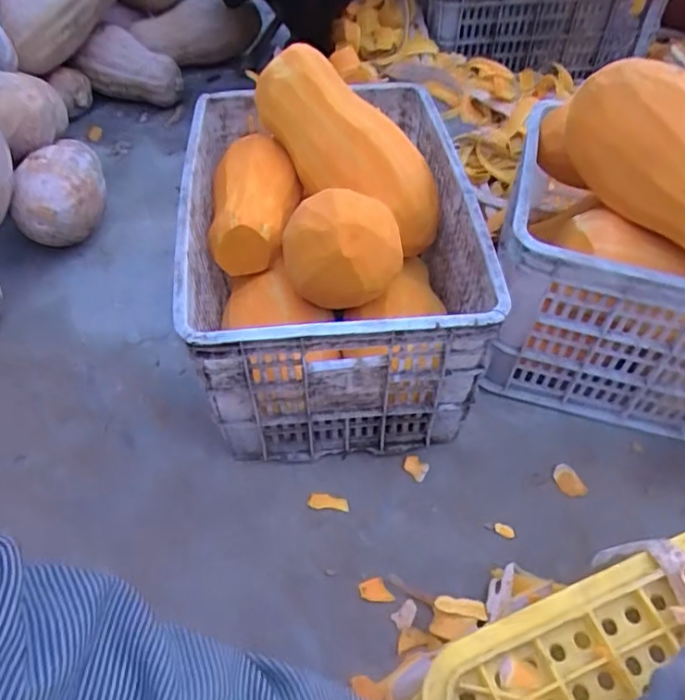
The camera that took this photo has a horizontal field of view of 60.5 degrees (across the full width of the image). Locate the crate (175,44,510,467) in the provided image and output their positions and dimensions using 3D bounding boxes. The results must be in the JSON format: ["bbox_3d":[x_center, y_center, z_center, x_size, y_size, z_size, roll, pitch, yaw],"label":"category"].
[{"bbox_3d":[-0.019,-0.154,0.777,0.343,0.367,0.473,-6,51,-5],"label":"crate"}]

